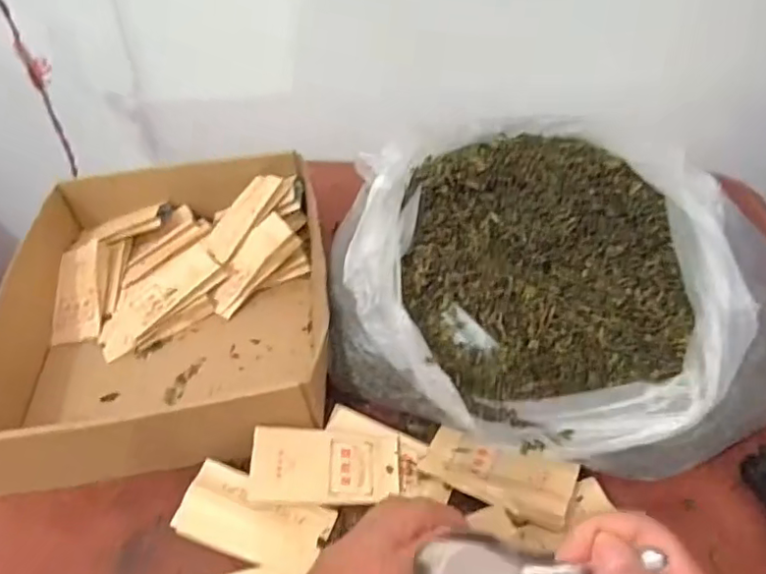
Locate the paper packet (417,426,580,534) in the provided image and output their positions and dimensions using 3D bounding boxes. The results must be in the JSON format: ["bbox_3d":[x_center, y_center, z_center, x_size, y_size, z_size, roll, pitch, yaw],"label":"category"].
[{"bbox_3d":[0.085,0.137,0.432,0.110,0.011,0.055,14,46,33],"label":"paper packet"}]

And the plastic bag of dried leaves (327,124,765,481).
[{"bbox_3d":[0.123,0.003,0.477,0.311,0.150,0.270,4,46,6],"label":"plastic bag of dried leaves"}]

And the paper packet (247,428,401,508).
[{"bbox_3d":[-0.042,0.135,0.436,0.109,0.009,0.053,4,62,-8],"label":"paper packet"}]

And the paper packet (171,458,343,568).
[{"bbox_3d":[-0.094,0.168,0.422,0.108,0.009,0.052,16,57,13],"label":"paper packet"}]

